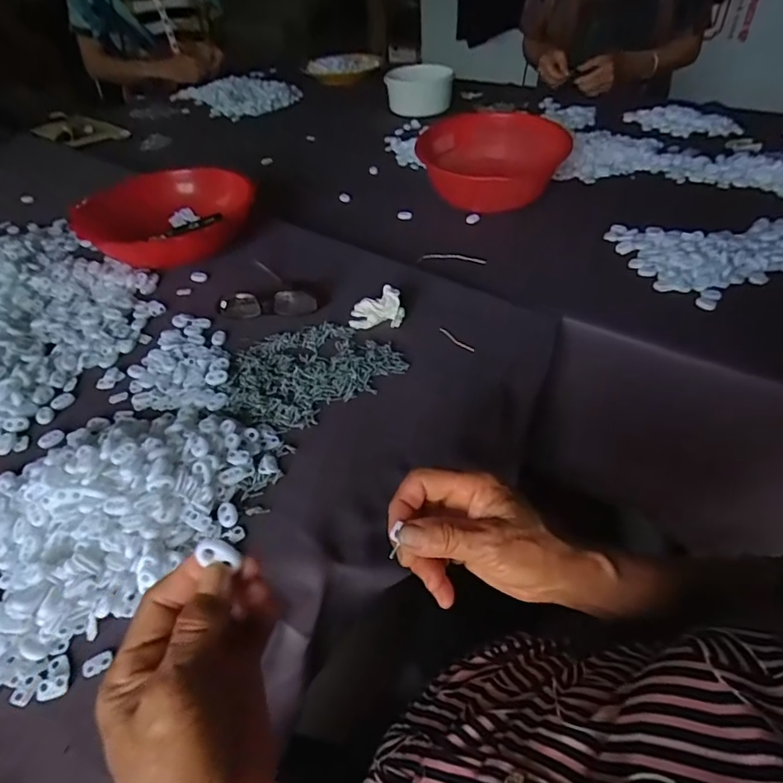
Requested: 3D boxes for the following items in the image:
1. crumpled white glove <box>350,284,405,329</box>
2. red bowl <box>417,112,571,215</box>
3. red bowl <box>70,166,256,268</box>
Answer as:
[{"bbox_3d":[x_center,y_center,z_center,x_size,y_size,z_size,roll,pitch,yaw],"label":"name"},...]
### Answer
[{"bbox_3d":[-0.017,-0.098,0.608,0.061,0.036,0.029,-6,43,-3],"label":"crumpled white glove"},{"bbox_3d":[0.149,-0.363,0.845,0.233,0.094,0.198,-31,49,-26],"label":"red bowl"},{"bbox_3d":[-0.323,-0.232,0.741,0.232,0.084,0.189,2,43,6],"label":"red bowl"}]

